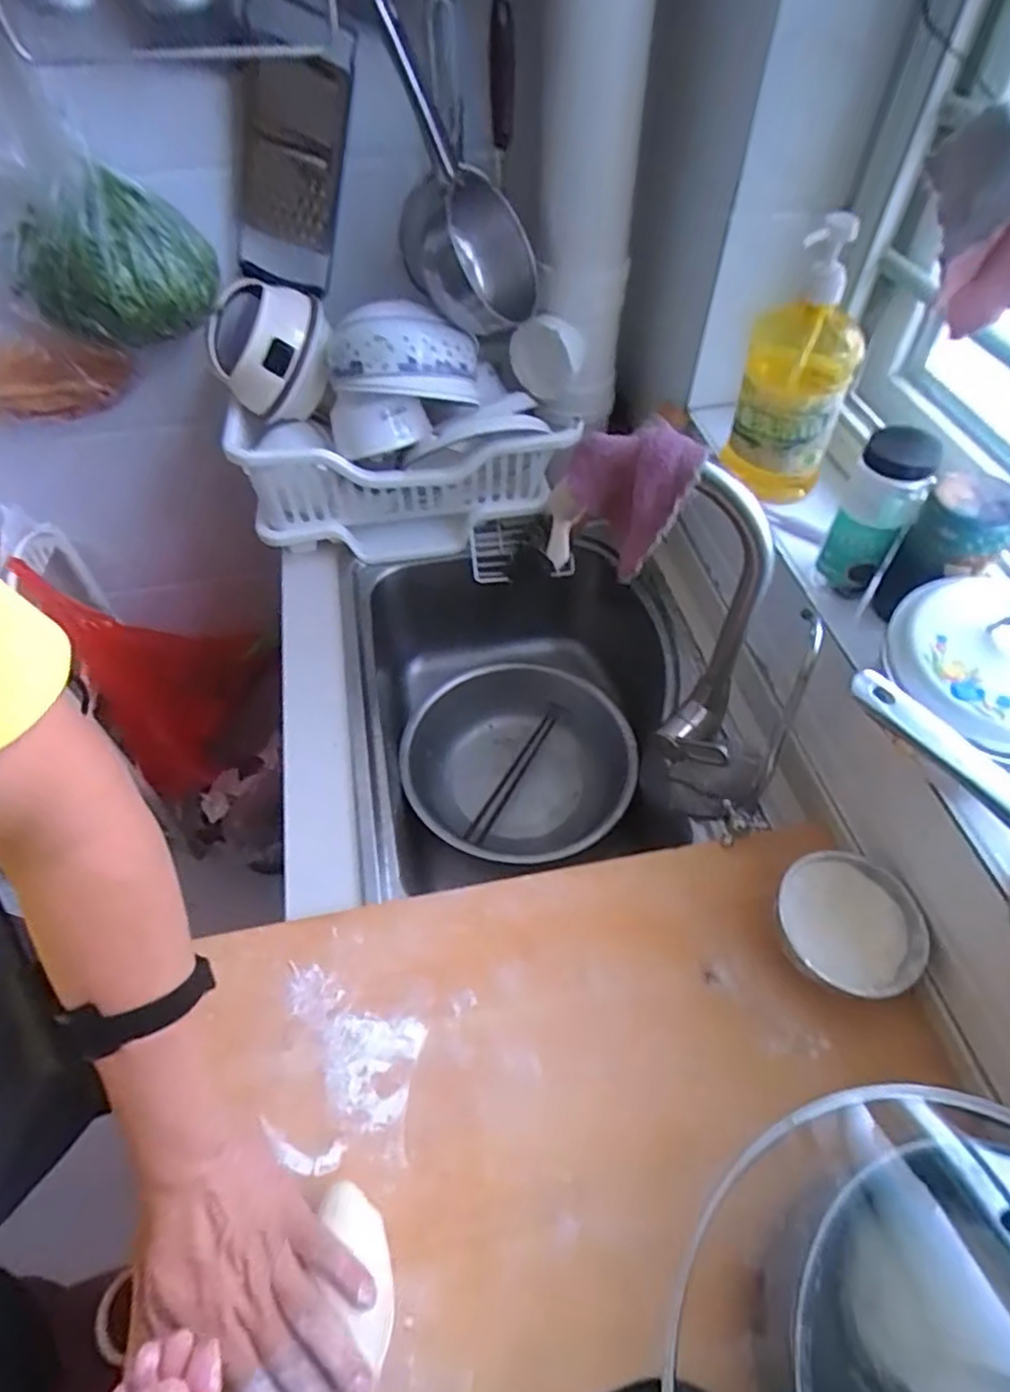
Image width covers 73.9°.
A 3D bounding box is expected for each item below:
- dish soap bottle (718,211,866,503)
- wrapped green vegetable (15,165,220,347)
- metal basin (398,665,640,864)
[{"bbox_3d":[0.284,-0.311,0.652,0.103,0.248,0.076,19,56,13],"label":"dish soap bottle"},{"bbox_3d":[-0.438,-0.485,0.757,0.203,0.135,0.113,-24,57,-17],"label":"wrapped green vegetable"},{"bbox_3d":[0.018,0.097,0.922,0.304,0.094,0.292,0,54,0],"label":"metal basin"}]

